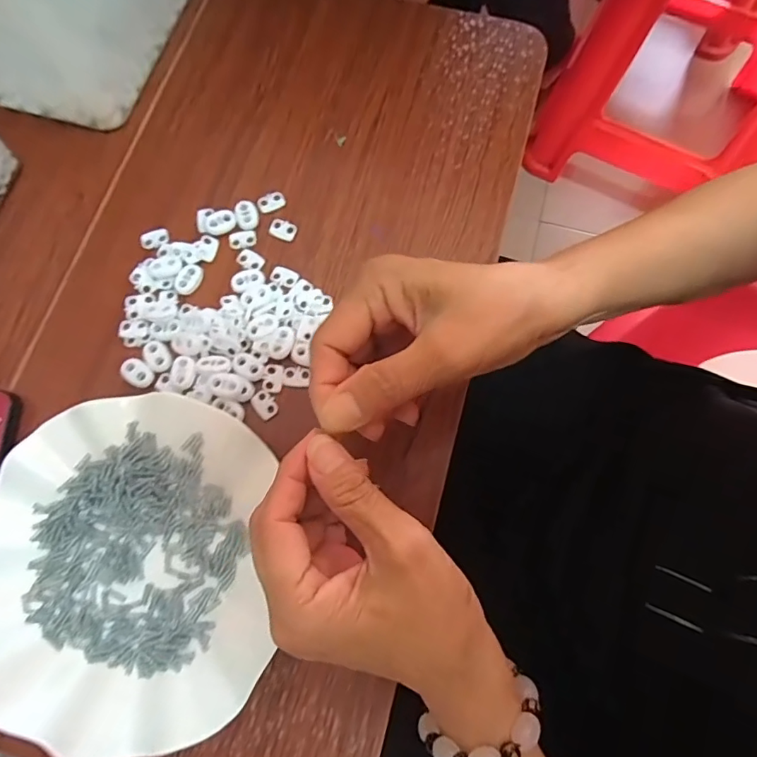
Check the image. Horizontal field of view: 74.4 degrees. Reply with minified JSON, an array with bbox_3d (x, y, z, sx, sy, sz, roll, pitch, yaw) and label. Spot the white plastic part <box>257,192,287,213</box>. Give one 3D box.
[{"bbox_3d":[-0.078,-0.129,0.363,0.021,0.004,0.012,-26,76,-7],"label":"white plastic part"}]

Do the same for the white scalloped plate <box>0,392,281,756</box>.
[{"bbox_3d":[-0.146,0.104,0.286,0.162,0.023,0.180,-4,74,-1],"label":"white scalloped plate"}]

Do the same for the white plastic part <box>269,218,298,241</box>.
[{"bbox_3d":[-0.068,-0.107,0.357,0.020,0.004,0.014,24,75,7],"label":"white plastic part"}]

